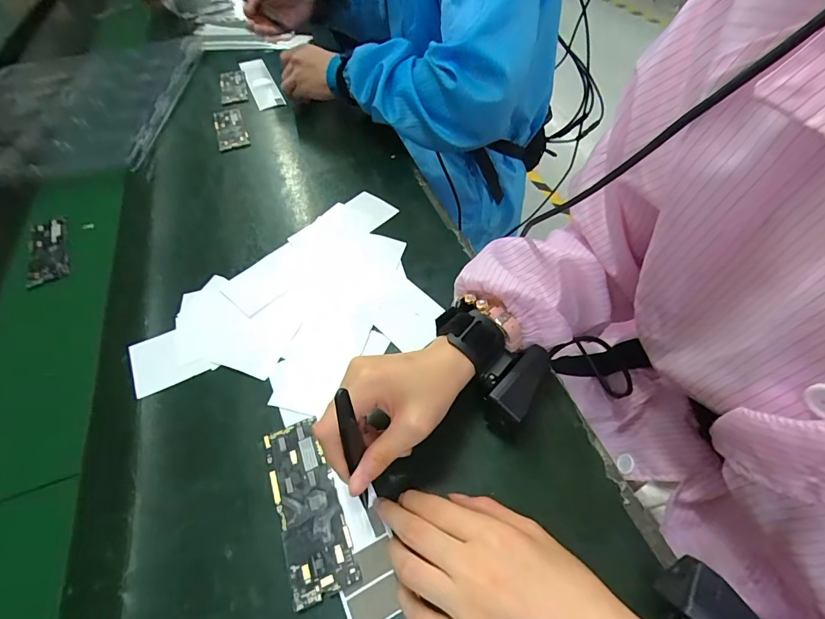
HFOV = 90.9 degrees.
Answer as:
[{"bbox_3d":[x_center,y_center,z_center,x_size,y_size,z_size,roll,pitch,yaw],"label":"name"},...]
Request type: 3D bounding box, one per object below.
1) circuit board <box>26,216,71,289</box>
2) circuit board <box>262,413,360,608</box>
[{"bbox_3d":[-0.445,-0.073,0.495,0.043,0.008,0.119,-23,55,-13],"label":"circuit board"},{"bbox_3d":[-0.078,0.141,0.299,0.044,0.006,0.123,-20,55,-11],"label":"circuit board"}]

